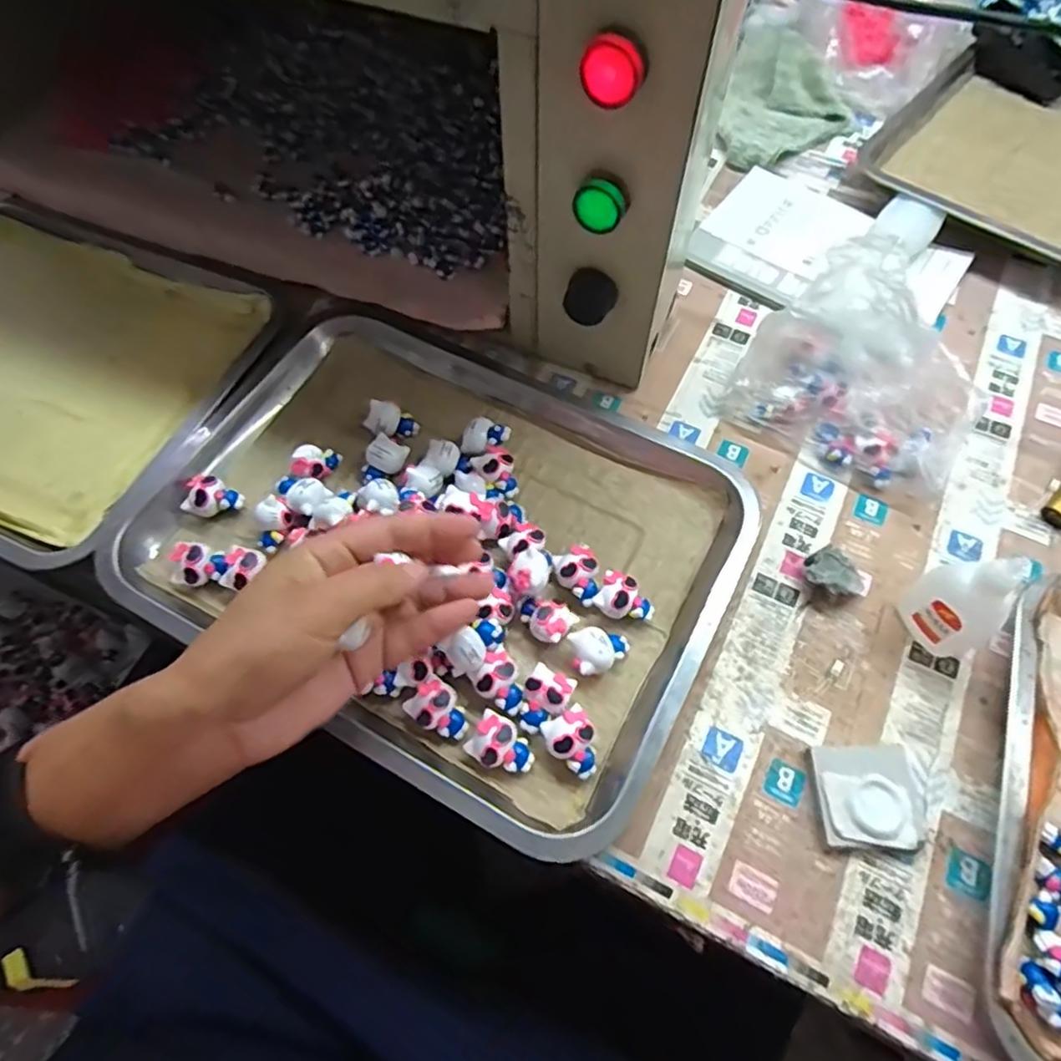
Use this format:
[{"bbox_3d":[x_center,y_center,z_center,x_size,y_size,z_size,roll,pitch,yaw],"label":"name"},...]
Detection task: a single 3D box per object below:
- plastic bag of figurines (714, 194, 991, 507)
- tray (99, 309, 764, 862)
[{"bbox_3d":[0.226,-0.112,0.424,0.151,0.117,0.110,35,68,17],"label":"plastic bag of figurines"},{"bbox_3d":[-0.058,-0.003,0.423,0.358,0.042,0.277,26,66,14],"label":"tray"}]

